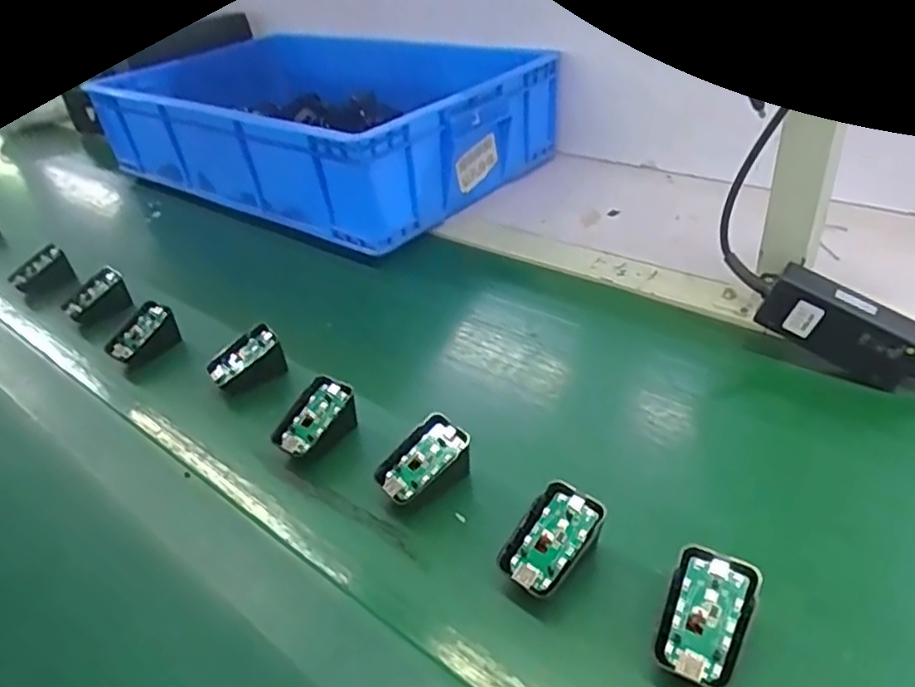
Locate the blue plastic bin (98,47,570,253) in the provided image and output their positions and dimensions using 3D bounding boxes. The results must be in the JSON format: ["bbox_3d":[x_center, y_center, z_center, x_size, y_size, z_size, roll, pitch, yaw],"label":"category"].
[{"bbox_3d":[-0.222,-0.344,1.016,0.635,0.142,0.399,26,46,35],"label":"blue plastic bin"}]

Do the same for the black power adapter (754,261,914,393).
[{"bbox_3d":[0.303,-0.012,0.514,0.122,0.050,0.033,33,50,20],"label":"black power adapter"}]

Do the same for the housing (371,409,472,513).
[{"bbox_3d":[-0.024,0.089,0.480,0.066,0.041,0.049,-33,44,-33],"label":"housing"}]

